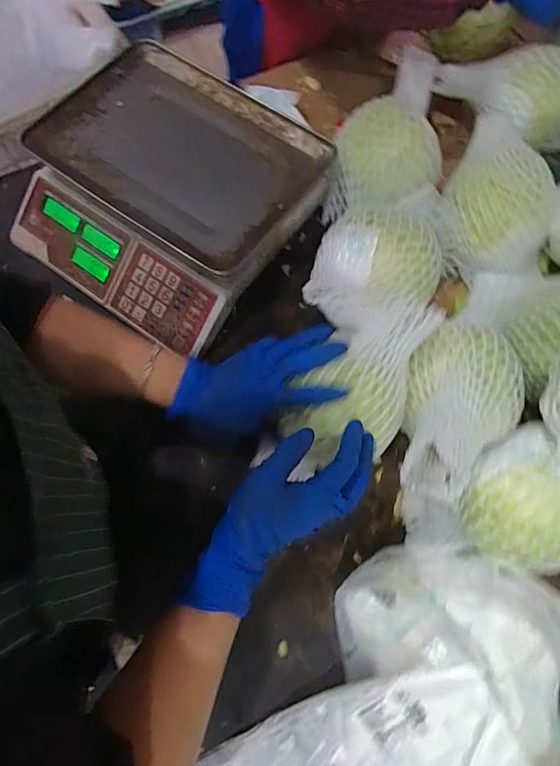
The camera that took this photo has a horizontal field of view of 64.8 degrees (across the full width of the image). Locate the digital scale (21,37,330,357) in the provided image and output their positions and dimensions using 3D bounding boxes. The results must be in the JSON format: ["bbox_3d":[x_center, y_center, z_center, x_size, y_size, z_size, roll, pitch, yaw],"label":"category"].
[{"bbox_3d":[-0.147,-0.239,0.569,0.333,0.094,0.319,32,74,9],"label":"digital scale"}]

